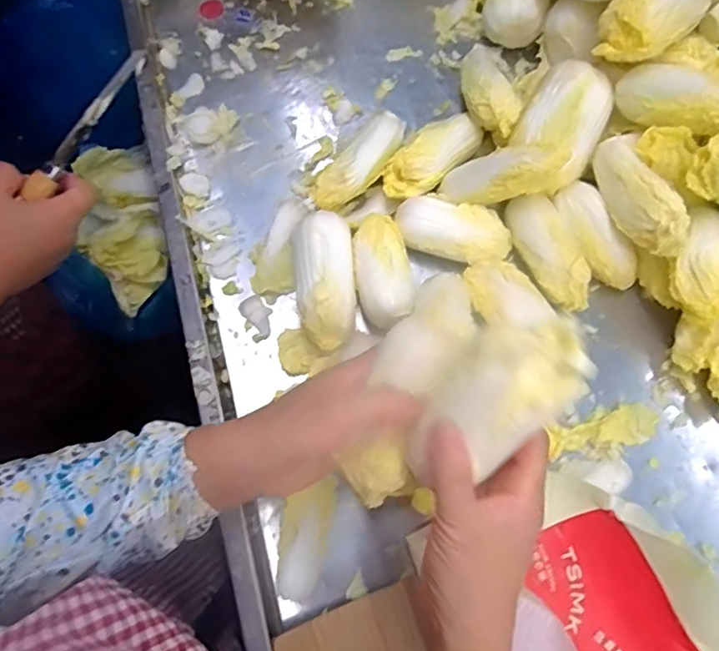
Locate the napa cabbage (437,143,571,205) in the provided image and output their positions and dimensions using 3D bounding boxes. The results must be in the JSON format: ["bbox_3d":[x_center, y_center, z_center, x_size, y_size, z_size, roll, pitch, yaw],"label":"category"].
[{"bbox_3d":[0.126,-0.135,0.505,0.118,0.033,0.043,-4,67,39],"label":"napa cabbage"}]

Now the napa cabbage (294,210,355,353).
[{"bbox_3d":[-0.030,-0.038,0.507,0.052,0.055,0.124,-3,73,0],"label":"napa cabbage"}]

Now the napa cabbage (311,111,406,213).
[{"bbox_3d":[0.004,-0.163,0.559,0.044,0.049,0.133,37,77,11],"label":"napa cabbage"}]

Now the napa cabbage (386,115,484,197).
[{"bbox_3d":[0.073,-0.162,0.557,0.117,0.050,0.051,-39,75,-11],"label":"napa cabbage"}]

